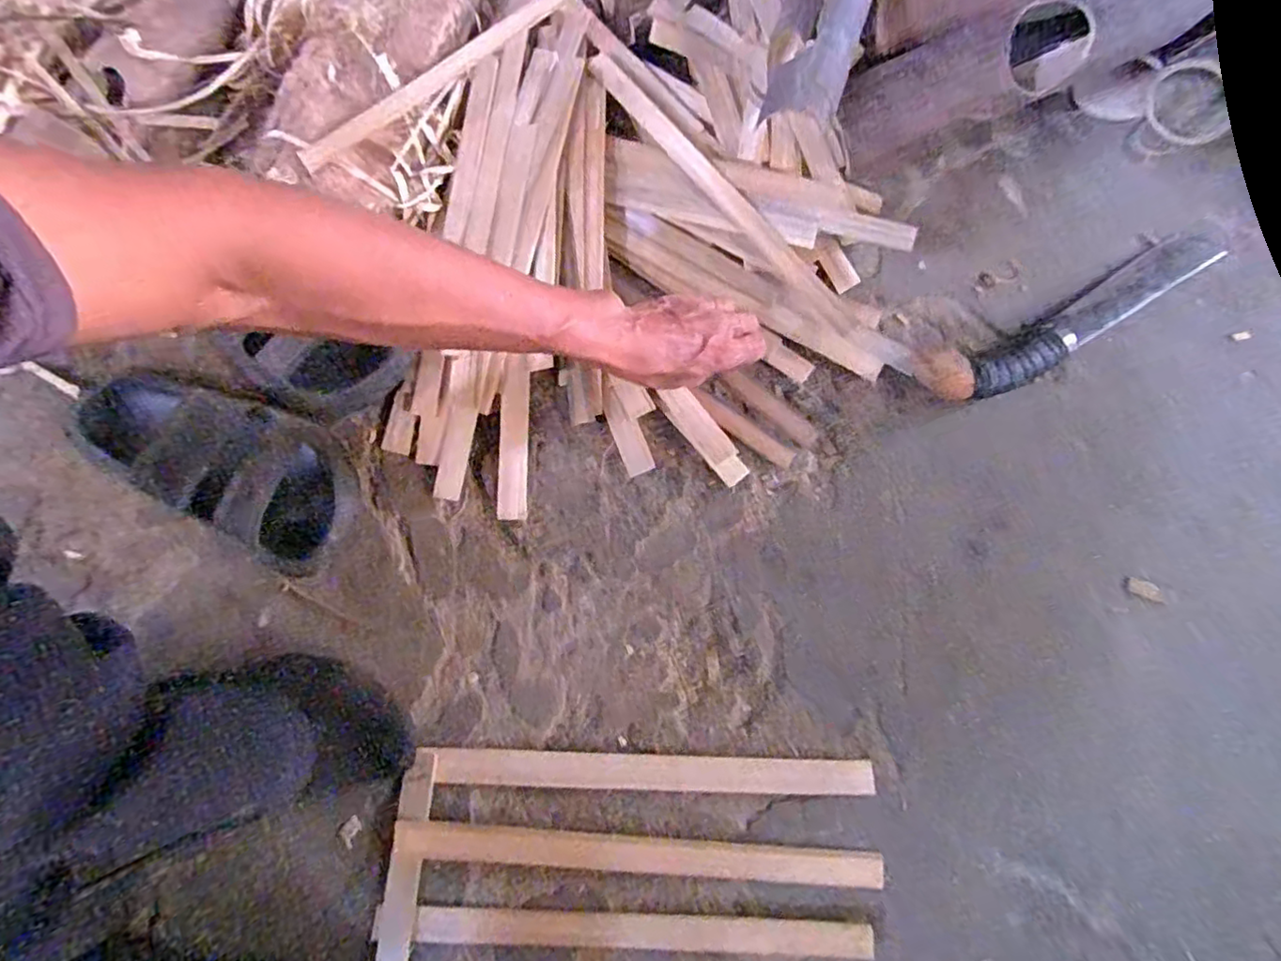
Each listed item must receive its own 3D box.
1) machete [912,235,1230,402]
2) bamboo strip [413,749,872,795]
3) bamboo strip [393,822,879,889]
[{"bbox_3d":[0.384,-0.142,0.550,0.302,0.025,0.061,-24,77,-7],"label":"machete"},{"bbox_3d":[0.009,0.214,0.464,0.317,0.012,0.026,2,77,-1],"label":"bamboo strip"},{"bbox_3d":[-0.001,0.263,0.446,0.336,0.007,0.025,3,77,-1],"label":"bamboo strip"}]

